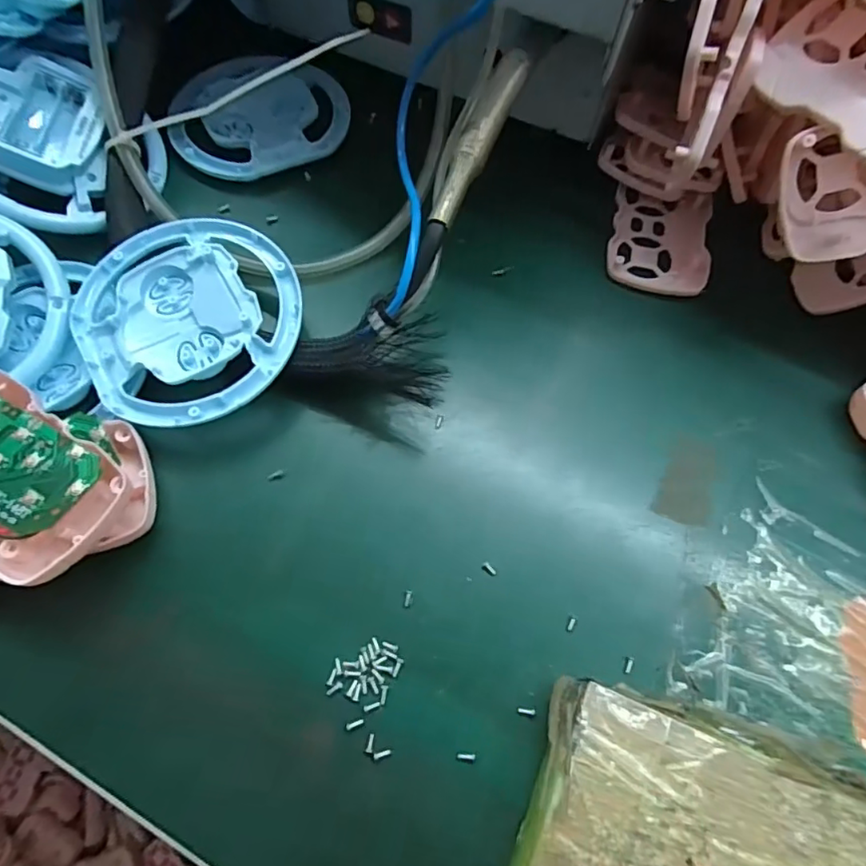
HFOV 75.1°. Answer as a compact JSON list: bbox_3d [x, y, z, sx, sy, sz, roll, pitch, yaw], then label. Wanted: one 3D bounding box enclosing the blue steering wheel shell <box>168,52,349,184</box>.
[{"bbox_3d":[-0.104,-0.192,0.338,0.102,0.014,0.095,1,67,-3],"label":"blue steering wheel shell"}]

